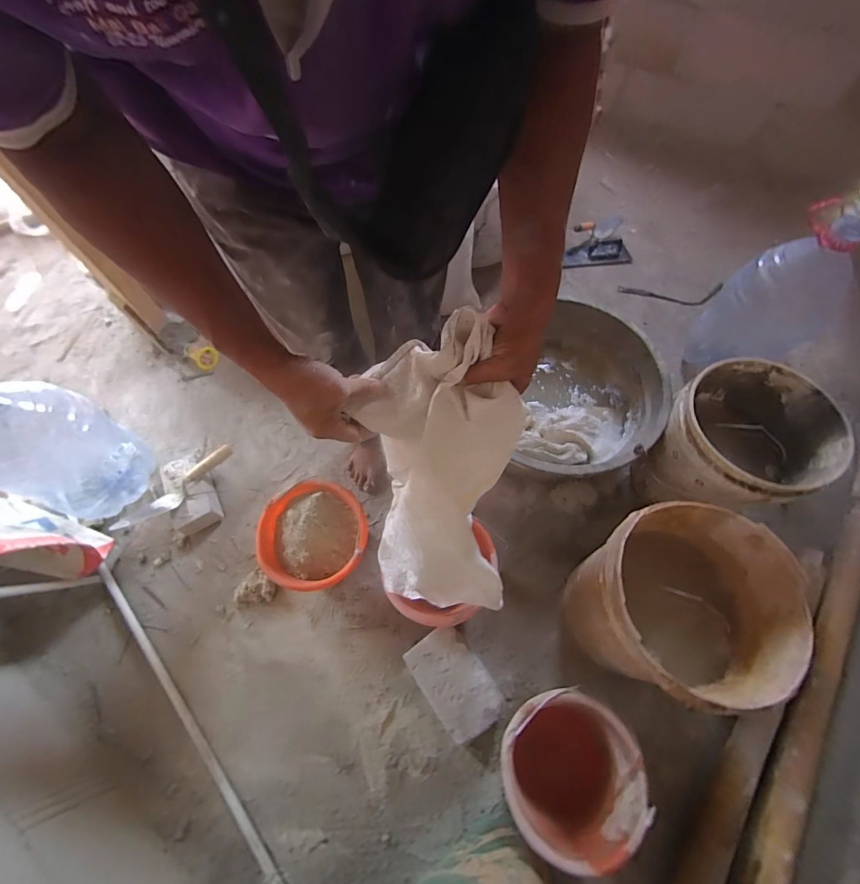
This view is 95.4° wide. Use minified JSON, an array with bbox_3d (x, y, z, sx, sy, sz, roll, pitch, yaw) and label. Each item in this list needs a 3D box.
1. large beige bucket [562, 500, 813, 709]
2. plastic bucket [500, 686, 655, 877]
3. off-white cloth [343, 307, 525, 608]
[{"bbox_3d":[0.421,0.289,0.734,0.271,0.322,0.290,-1,64,1],"label":"large beige bucket"},{"bbox_3d":[0.242,0.583,0.713,0.222,0.174,0.221,-1,64,1],"label":"plastic bucket"},{"bbox_3d":[0.015,0.040,0.587,0.212,0.524,0.185,5,45,2],"label":"off-white cloth"}]

